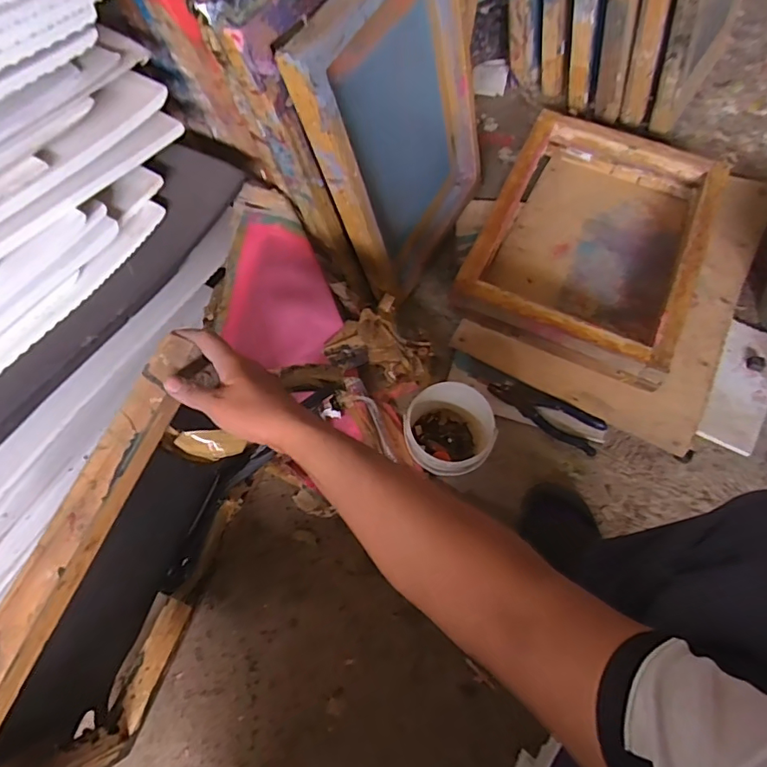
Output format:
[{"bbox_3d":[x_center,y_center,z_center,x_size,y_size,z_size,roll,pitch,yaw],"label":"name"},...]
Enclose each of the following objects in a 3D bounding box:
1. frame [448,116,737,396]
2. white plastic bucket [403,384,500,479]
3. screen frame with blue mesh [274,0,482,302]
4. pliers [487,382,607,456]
[{"bbox_3d":[0.378,-0.261,0.910,0.375,0.085,0.451,25,74,13],"label":"frame"},{"bbox_3d":[0.099,0.079,0.771,0.125,0.113,0.123,0,68,0],"label":"white plastic bucket"},{"bbox_3d":[0.032,-0.370,0.763,0.065,0.448,0.328,23,71,25],"label":"screen frame with blue mesh"},{"bbox_3d":[0.268,0.049,0.836,0.191,0.023,0.057,26,70,10],"label":"pliers"}]

